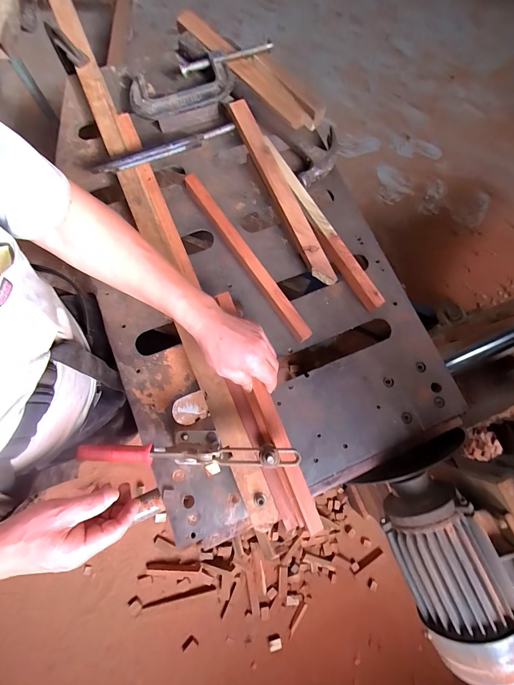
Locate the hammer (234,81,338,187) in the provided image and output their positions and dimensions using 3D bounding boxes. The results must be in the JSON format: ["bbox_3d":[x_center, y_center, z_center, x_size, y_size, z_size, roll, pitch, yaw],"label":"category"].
[{"bbox_3d":[0.064,-0.429,0.587,0.119,0.035,0.254,-34,79,-8],"label":"hammer"}]

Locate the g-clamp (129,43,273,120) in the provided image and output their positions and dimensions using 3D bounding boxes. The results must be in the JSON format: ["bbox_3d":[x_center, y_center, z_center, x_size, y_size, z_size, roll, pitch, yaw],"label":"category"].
[{"bbox_3d":[-0.106,-0.517,0.582,0.297,0.036,0.135,-25,78,-7],"label":"g-clamp"}]

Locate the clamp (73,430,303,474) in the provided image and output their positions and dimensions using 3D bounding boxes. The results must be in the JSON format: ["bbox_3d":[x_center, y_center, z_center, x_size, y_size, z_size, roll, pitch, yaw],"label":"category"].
[{"bbox_3d":[-0.089,0.154,0.415,0.279,0.109,0.058,9,77,1],"label":"clamp"}]

